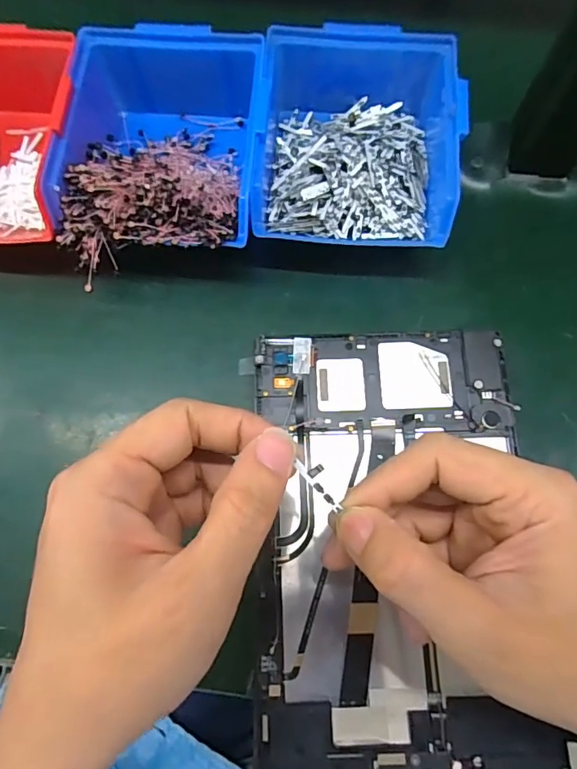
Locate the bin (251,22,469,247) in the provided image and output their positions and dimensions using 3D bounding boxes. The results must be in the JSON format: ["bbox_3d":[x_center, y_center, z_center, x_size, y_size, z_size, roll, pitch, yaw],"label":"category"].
[{"bbox_3d":[0.043,-0.158,0.326,0.126,0.065,0.141,2,75,1],"label":"bin"}]

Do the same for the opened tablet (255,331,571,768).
[{"bbox_3d":[0.057,0.087,0.266,0.146,0.006,0.242,-2,74,2],"label":"opened tablet"}]

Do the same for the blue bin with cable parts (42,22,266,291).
[{"bbox_3d":[-0.078,-0.160,0.325,0.121,0.062,0.191,5,75,2],"label":"blue bin with cable parts"}]

